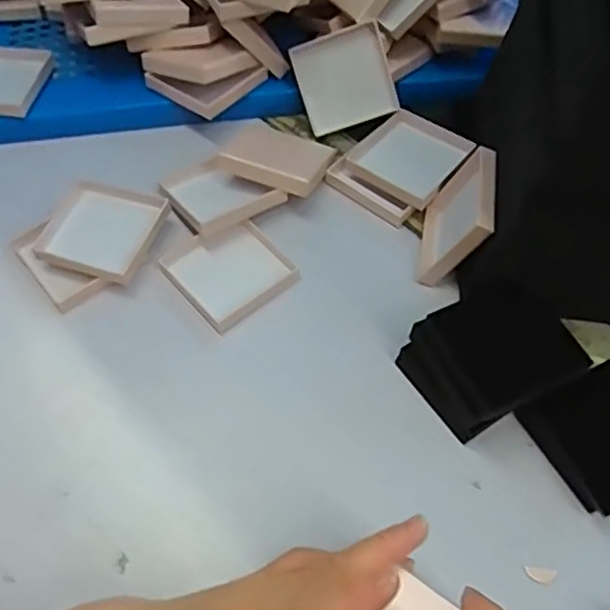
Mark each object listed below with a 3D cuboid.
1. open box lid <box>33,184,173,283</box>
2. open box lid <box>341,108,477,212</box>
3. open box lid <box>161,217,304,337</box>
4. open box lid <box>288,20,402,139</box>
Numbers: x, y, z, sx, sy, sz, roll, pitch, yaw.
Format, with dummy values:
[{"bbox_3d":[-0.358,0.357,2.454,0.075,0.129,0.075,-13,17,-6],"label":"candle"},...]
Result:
[{"bbox_3d":[-0.149,-0.058,0.478,0.080,0.011,0.078,18,59,11],"label":"open box lid"},{"bbox_3d":[0.083,-0.120,0.513,0.082,0.016,0.072,37,78,24],"label":"open box lid"},{"bbox_3d":[-0.055,-0.025,0.475,0.076,0.013,0.077,-32,63,-19],"label":"open box lid"},{"bbox_3d":[0.034,-0.191,0.544,0.075,0.019,0.075,-18,104,4],"label":"open box lid"}]

